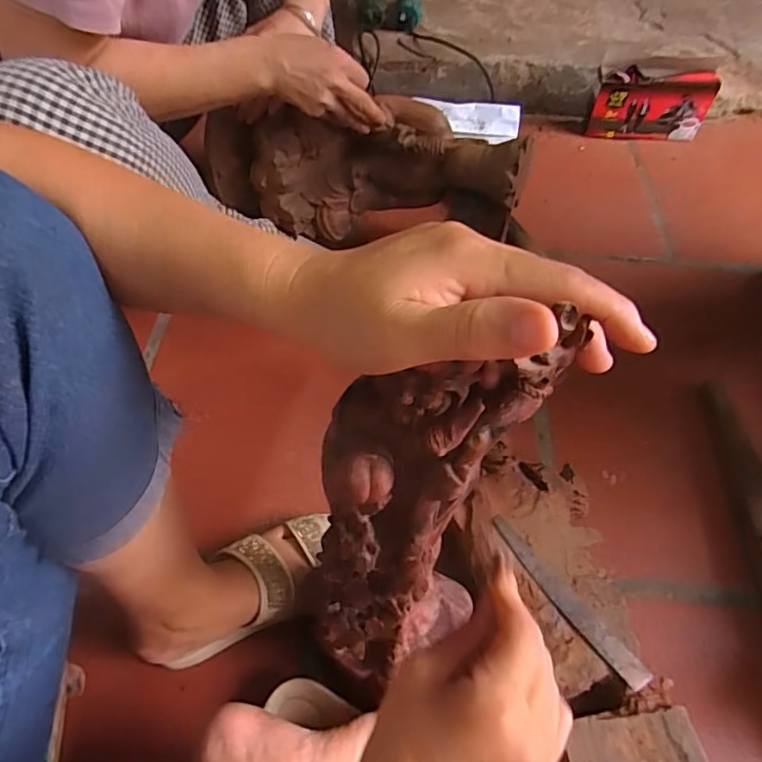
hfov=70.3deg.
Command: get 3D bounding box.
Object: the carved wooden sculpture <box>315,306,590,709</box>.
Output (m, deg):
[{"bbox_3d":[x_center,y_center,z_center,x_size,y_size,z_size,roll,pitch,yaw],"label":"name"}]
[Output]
[{"bbox_3d":[0.001,0.104,0.330,0.097,0.368,0.051,21,36,8],"label":"carved wooden sculpture"}]

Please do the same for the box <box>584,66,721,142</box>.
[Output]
[{"bbox_3d":[0.496,-0.511,1.004,0.203,0.119,0.053,3,55,-1],"label":"box"}]

